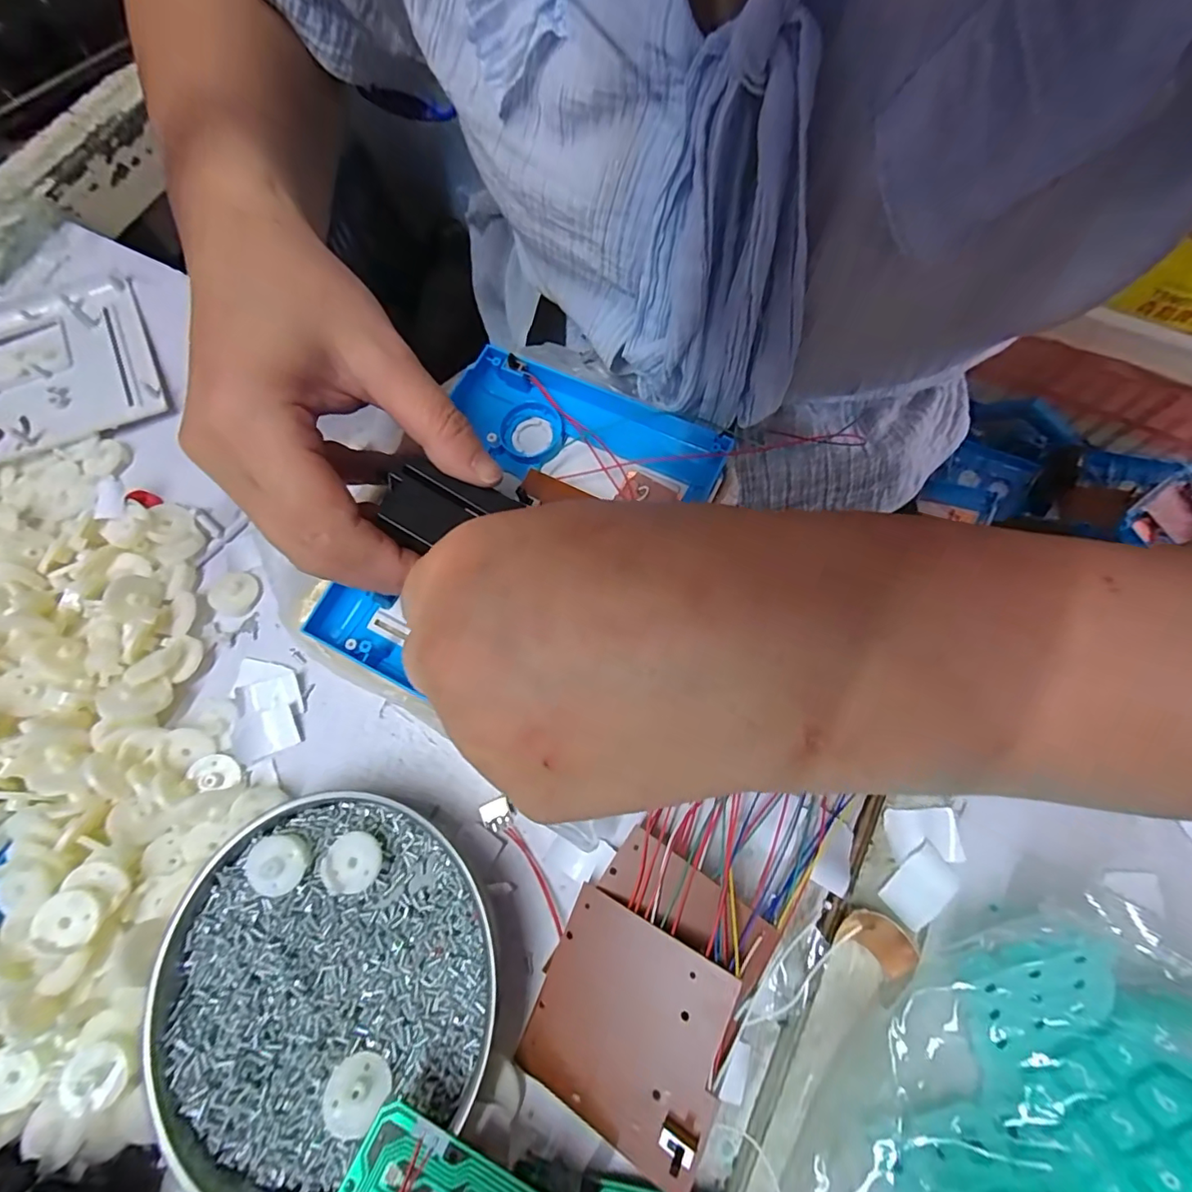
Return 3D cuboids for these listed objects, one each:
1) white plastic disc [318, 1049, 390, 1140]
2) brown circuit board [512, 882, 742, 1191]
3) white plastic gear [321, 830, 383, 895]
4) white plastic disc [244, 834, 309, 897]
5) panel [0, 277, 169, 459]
[{"bbox_3d":[-0.090,0.184,0.193,0.021,0.006,0.025,35,76,12],"label":"white plastic disc"},{"bbox_3d":[0.012,0.162,0.199,0.072,0.004,0.071,20,81,25],"label":"brown circuit board"},{"bbox_3d":[-0.101,0.111,0.219,0.022,0.007,0.023,-1,72,2],"label":"white plastic gear"},{"bbox_3d":[-0.132,0.111,0.217,0.024,0.008,0.022,-1,72,2],"label":"white plastic disc"},{"bbox_3d":[-0.344,-0.131,0.310,0.153,0.009,0.115,-23,72,-6],"label":"panel"}]

